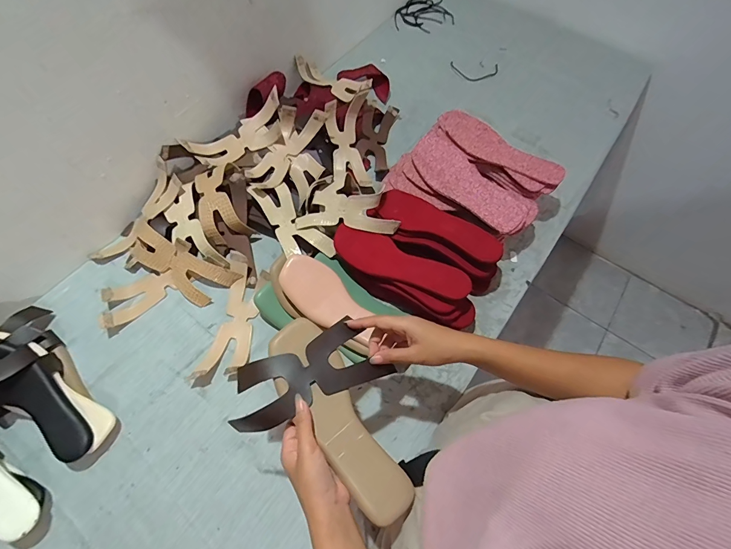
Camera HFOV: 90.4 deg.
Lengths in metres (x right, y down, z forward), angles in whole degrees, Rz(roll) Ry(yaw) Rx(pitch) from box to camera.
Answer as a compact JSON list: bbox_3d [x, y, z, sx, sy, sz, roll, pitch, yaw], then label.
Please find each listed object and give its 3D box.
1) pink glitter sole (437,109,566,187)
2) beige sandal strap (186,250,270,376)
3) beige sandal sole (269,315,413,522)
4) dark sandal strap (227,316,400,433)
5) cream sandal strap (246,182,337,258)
[{"bbox_3d":[0.253,-0.241,0.693,0.255,0.011,0.074,37,76,15],"label":"pink glitter sole"},{"bbox_3d":[-0.222,0.070,0.618,0.074,0.037,0.216,8,63,3],"label":"beige sandal strap"},{"bbox_3d":[-0.030,0.155,0.411,0.063,0.018,0.233,-29,70,-15],"label":"beige sandal sole"},{"bbox_3d":[-0.070,0.118,0.432,0.182,0.029,0.082,-26,66,-14],"label":"dark sandal strap"},{"bbox_3d":[-0.135,-0.097,0.664,0.081,0.033,0.189,-29,67,-15],"label":"cream sandal strap"}]

